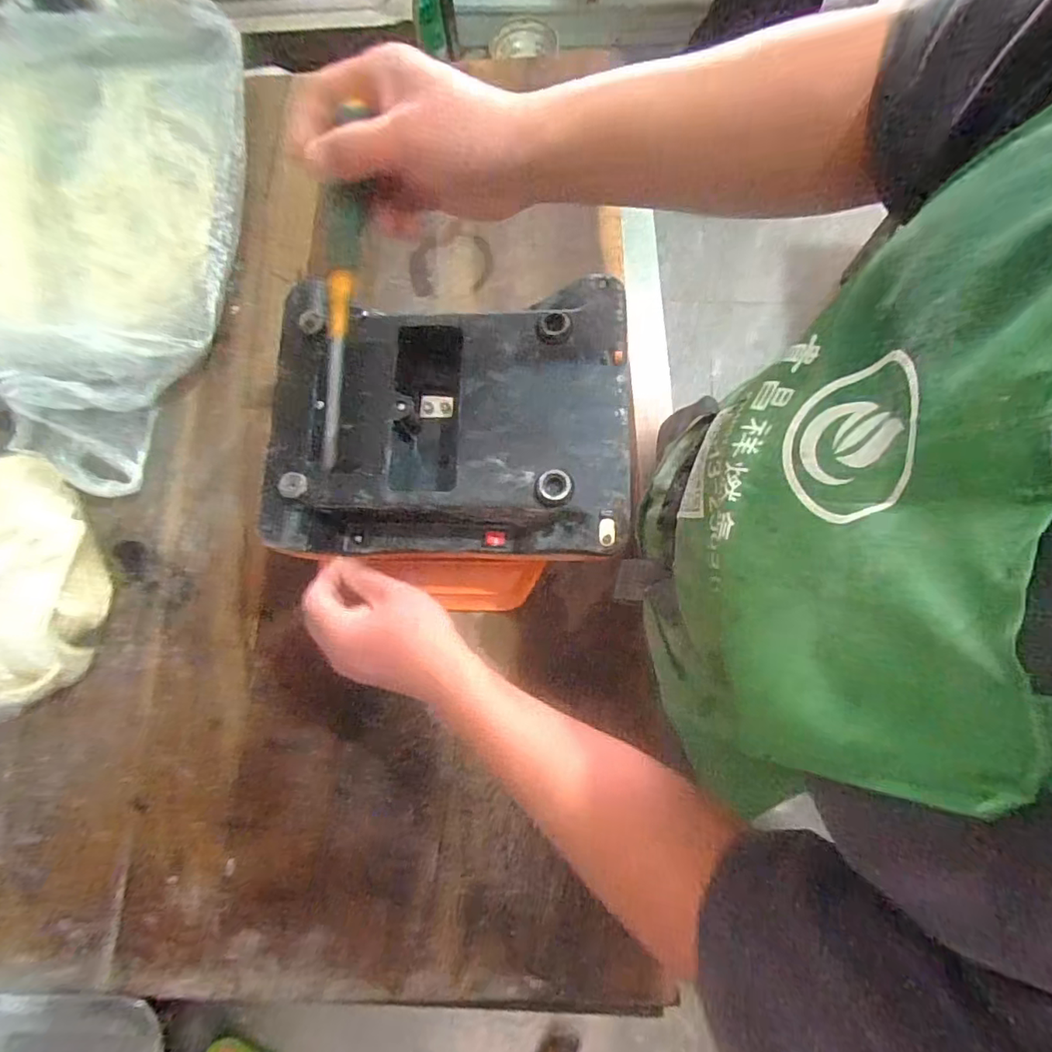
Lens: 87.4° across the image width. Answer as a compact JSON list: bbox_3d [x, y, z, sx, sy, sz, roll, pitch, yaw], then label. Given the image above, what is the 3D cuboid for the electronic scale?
[{"bbox_3d":[-0.060,-0.061,0.469,0.278,0.104,0.245,-2,79,-1],"label":"electronic scale"}]

